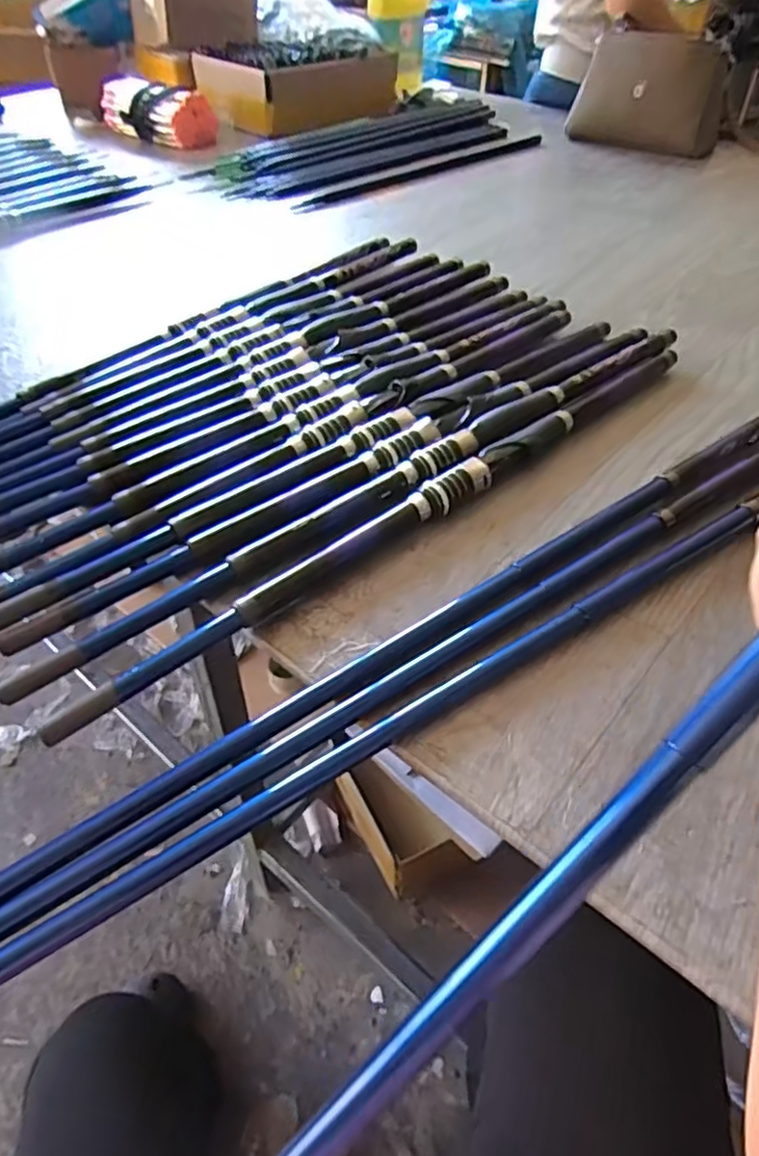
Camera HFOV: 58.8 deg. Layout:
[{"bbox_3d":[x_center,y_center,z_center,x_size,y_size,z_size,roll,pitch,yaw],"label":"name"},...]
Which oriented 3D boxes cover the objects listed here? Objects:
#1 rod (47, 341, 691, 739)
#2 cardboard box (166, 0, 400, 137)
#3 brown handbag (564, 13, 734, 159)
[{"bbox_3d":[0.051,-0.066,0.526,0.631,0.023,0.027,-32,53,-29],"label":"rod"},{"bbox_3d":[-0.219,-1.139,1.438,0.346,0.252,0.415,-32,53,-29],"label":"cardboard box"},{"bbox_3d":[0.501,-0.900,1.258,0.271,0.179,0.096,24,49,23],"label":"brown handbag"}]

